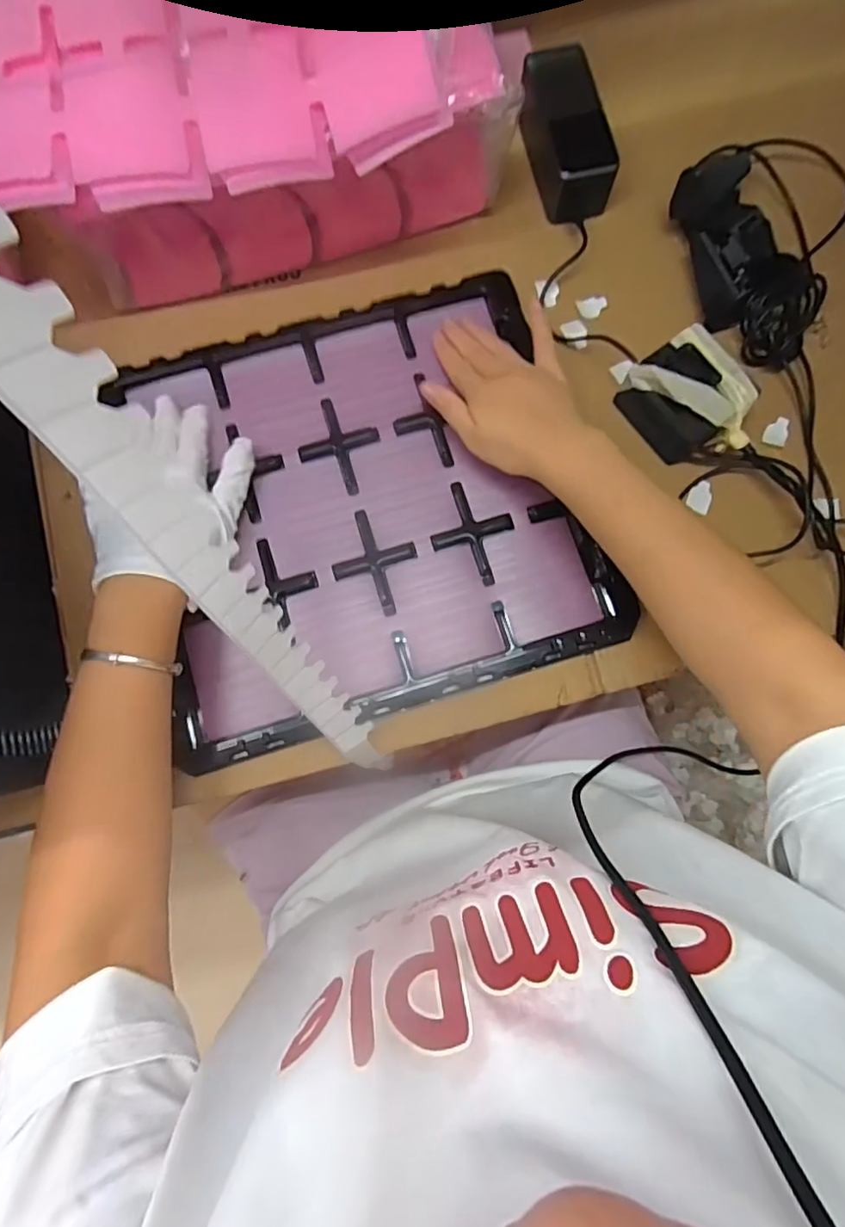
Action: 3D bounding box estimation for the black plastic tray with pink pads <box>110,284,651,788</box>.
[{"bbox_3d":[-0.046,-0.091,0.456,0.338,0.020,0.331,-16,82,-3],"label":"black plastic tray with pink pads"}]

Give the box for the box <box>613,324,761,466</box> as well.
[{"bbox_3d":[0.215,-0.169,0.449,0.071,0.053,0.094,-36,83,-6],"label":"box"}]

